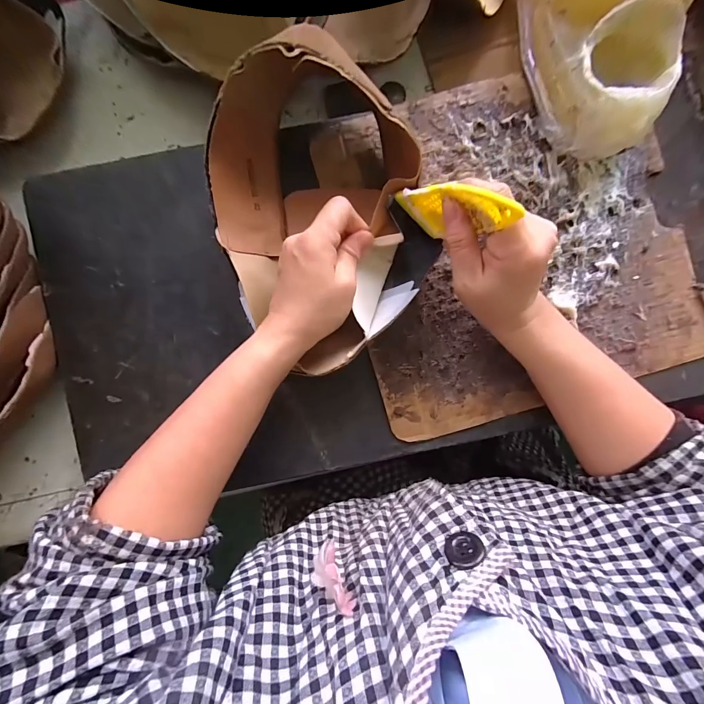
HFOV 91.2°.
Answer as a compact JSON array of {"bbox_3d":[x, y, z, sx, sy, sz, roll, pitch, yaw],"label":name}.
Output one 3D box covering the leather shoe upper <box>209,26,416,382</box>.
[{"bbox_3d":[-0.025,-0.103,0.259,0.153,0.080,0.224,-16,92,0],"label":"leather shoe upper"}]

